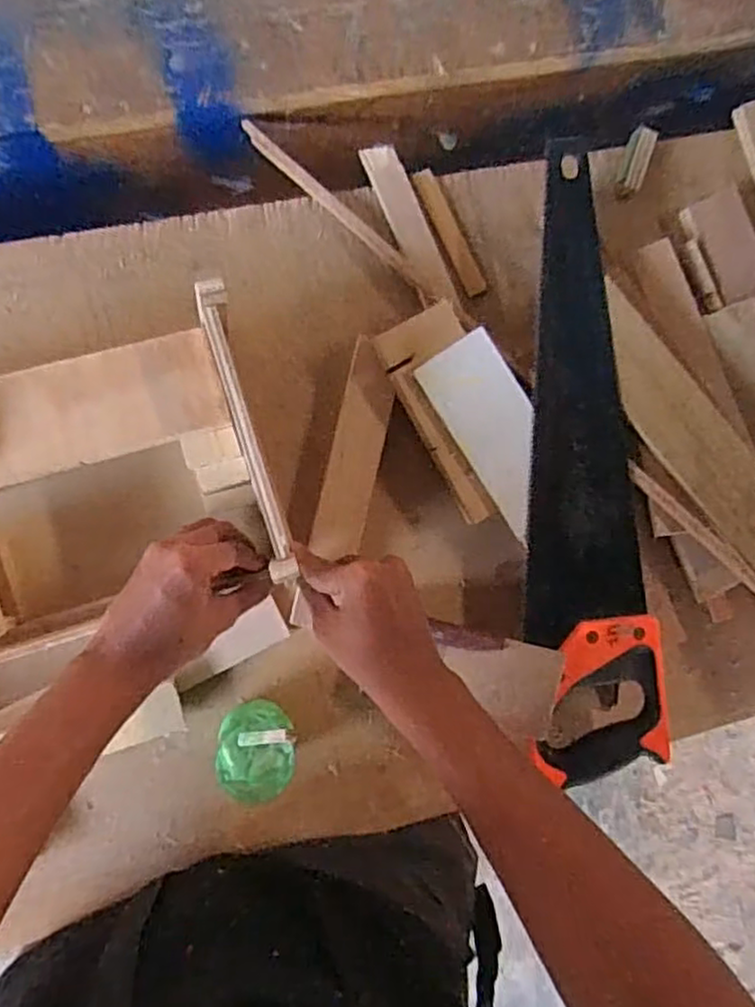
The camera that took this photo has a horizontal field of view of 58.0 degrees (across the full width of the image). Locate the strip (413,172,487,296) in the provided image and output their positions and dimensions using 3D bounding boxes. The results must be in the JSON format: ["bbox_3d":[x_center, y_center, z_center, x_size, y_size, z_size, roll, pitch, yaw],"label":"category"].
[{"bbox_3d":[0.063,-0.233,0.584,0.021,0.005,0.114,-26,92,-9],"label":"strip"}]

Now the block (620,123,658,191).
[{"bbox_3d":[0.229,-0.304,0.602,0.019,0.014,0.057,18,85,-8],"label":"block"}]

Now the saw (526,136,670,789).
[{"bbox_3d":[0.175,-0.036,0.566,0.105,0.042,0.511,-2,88,-9],"label":"saw"}]

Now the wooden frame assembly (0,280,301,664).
[{"bbox_3d":[-0.217,-0.005,0.474,0.278,0.098,0.188,-19,93,-9],"label":"wooden frame assembly"}]

